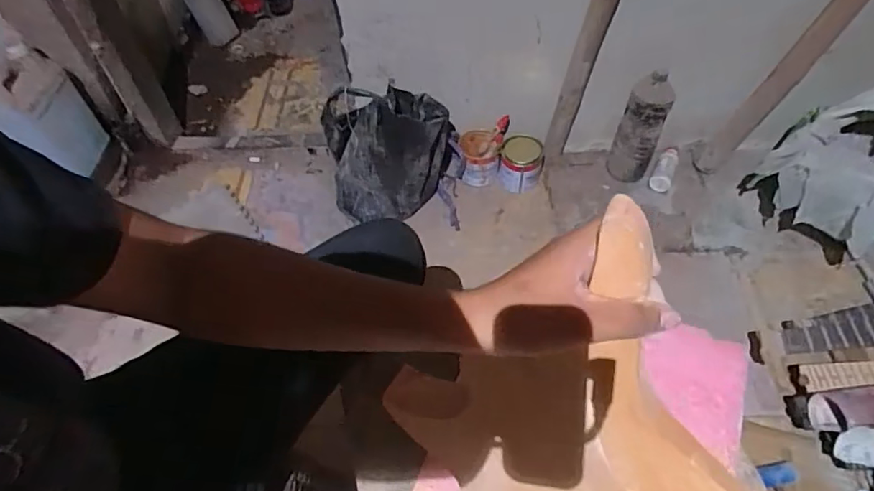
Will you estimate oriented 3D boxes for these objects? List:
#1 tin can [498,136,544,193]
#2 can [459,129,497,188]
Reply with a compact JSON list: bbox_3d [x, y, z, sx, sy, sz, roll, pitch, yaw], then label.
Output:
[{"bbox_3d":[0.214,-0.206,1.396,0.108,0.108,0.093,13,56,10],"label":"tin can"},{"bbox_3d":[0.106,-0.226,1.415,0.095,0.106,0.101,-1,55,1],"label":"can"}]

